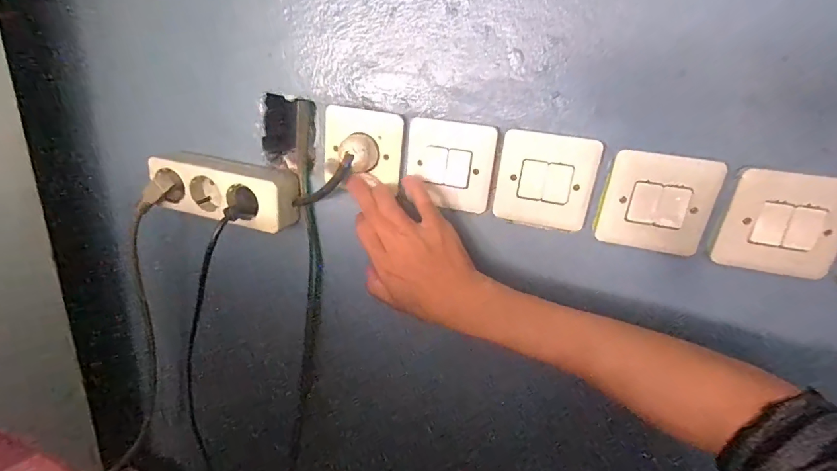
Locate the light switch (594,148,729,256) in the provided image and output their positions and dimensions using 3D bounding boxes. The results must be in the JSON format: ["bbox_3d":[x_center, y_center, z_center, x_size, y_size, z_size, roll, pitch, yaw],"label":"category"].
[{"bbox_3d":[0.193,-0.025,0.328,0.081,0.077,0.008,14,22,16],"label":"light switch"}]

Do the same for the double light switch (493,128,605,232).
[{"bbox_3d":[0.109,-0.047,0.349,0.079,0.077,0.008,14,22,16],"label":"double light switch"}]

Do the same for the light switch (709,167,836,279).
[{"bbox_3d":[0.275,-0.008,0.309,0.081,0.077,0.015,14,22,15],"label":"light switch"}]

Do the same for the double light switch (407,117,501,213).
[{"bbox_3d":[0.028,-0.064,0.369,0.081,0.075,0.010,12,22,11],"label":"double light switch"}]

